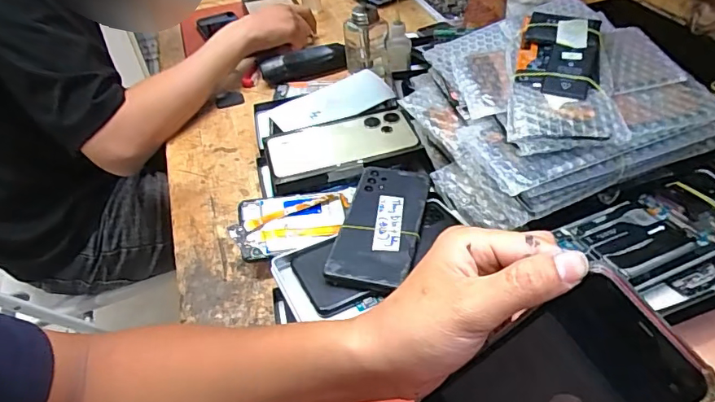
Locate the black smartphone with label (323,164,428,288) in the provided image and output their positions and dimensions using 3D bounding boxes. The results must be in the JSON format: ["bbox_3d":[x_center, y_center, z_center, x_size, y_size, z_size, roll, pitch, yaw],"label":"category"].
[{"bbox_3d":[0.024,0.019,0.479,0.072,0.011,0.161,8,44,15],"label":"black smartphone with label"}]

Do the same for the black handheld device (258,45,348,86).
[{"bbox_3d":[-0.081,-0.209,0.766,0.131,0.039,0.026,-16,43,-10],"label":"black handheld device"}]

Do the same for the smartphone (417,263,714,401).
[{"bbox_3d":[0.097,0.107,0.266,0.009,0.151,0.073,-5,54,-54],"label":"smartphone"}]

